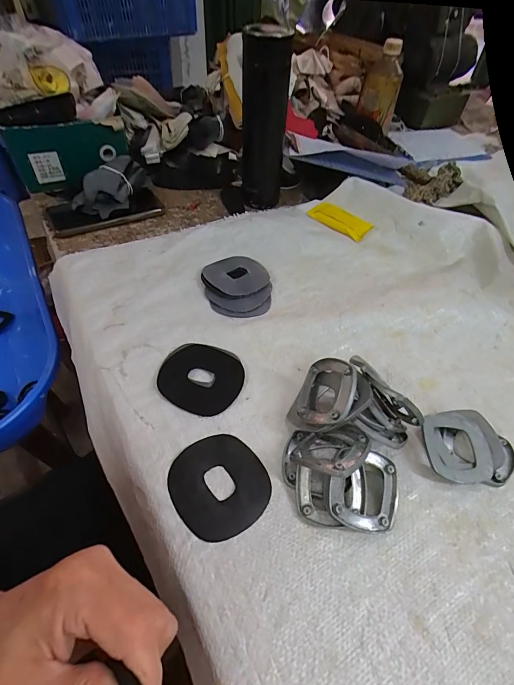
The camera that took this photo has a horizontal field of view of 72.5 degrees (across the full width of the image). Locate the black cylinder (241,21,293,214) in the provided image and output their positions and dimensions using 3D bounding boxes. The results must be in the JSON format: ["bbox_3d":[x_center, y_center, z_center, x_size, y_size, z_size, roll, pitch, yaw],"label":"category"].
[{"bbox_3d":[0.007,-0.332,0.532,0.072,0.216,0.068,14,51,7],"label":"black cylinder"}]

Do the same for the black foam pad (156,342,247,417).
[{"bbox_3d":[-0.057,0.033,0.360,0.082,0.004,0.082,21,52,13],"label":"black foam pad"}]

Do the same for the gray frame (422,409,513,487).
[{"bbox_3d":[0.193,0.096,0.324,0.086,0.020,0.067,1,50,-4],"label":"gray frame"}]

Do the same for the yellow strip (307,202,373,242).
[{"bbox_3d":[0.133,-0.201,0.571,0.100,0.009,0.050,35,56,23],"label":"yellow strip"}]

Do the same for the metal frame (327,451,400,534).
[{"bbox_3d":[0.087,0.119,0.282,0.059,0.006,0.059,16,68,-3],"label":"metal frame"}]

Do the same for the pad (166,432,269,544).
[{"bbox_3d":[-0.031,0.118,0.295,0.076,0.004,0.080,-30,59,-26],"label":"pad"}]

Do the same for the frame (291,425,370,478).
[{"bbox_3d":[0.061,0.087,0.291,0.055,0.010,0.061,7,23,44],"label":"frame"}]

